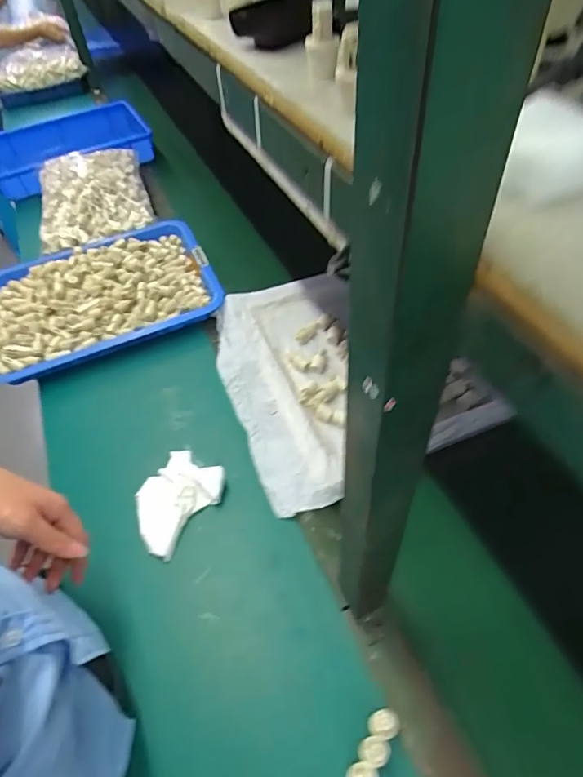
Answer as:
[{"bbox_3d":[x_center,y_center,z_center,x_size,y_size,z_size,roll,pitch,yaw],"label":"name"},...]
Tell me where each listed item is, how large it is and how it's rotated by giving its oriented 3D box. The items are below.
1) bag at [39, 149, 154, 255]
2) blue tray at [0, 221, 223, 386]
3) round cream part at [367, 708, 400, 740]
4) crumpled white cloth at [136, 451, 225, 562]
[{"bbox_3d":[-0.456,-0.451,1.098,0.239,0.061,0.307,-14,50,-8],"label":"bag"},{"bbox_3d":[-0.376,-0.184,0.935,0.437,0.046,0.339,-18,51,-11],"label":"blue tray"},{"bbox_3d":[0.091,0.332,0.474,0.029,0.026,0.024,-13,50,-6],"label":"round cream part"},{"bbox_3d":[-0.163,0.147,0.648,0.102,0.025,0.130,27,57,24],"label":"crumpled white cloth"}]

